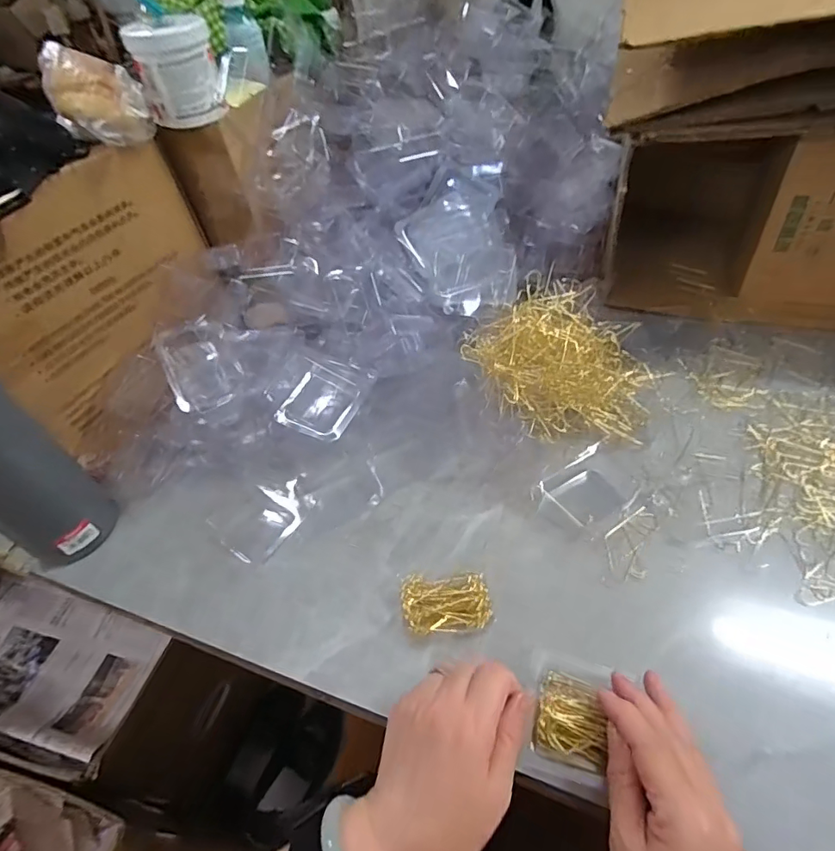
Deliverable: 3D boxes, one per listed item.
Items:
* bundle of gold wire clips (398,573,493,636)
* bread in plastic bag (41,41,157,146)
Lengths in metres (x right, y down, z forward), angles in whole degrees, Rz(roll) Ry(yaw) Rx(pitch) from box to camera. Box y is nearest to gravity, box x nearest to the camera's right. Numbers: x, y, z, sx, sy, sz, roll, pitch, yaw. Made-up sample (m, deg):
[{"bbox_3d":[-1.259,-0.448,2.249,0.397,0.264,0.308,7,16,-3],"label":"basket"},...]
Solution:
[{"bbox_3d":[0.023,0.146,0.401,0.069,0.020,0.045,-7,47,0],"label":"bundle of gold wire clips"},{"bbox_3d":[-0.304,-0.311,0.464,0.081,0.069,0.100,-27,50,-16],"label":"bread in plastic bag"}]

